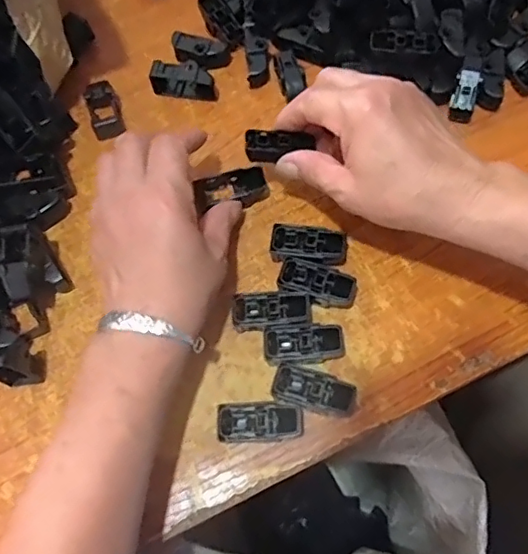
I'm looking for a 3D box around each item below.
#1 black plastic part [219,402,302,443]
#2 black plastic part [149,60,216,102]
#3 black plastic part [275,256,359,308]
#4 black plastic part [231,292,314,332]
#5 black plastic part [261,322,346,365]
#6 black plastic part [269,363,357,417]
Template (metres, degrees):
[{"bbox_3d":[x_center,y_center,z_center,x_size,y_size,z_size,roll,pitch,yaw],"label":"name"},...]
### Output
[{"bbox_3d":[-0.002,0.090,0.342,0.050,0.017,0.022,-1,70,1],"label":"black plastic part"},{"bbox_3d":[-0.060,-0.150,0.425,0.050,0.024,0.015,10,71,5],"label":"black plastic part"},{"bbox_3d":[0.035,0.005,0.370,0.051,0.019,0.023,15,71,7],"label":"black plastic part"},{"bbox_3d":[0.005,0.023,0.364,0.050,0.019,0.022,-2,70,0],"label":"black plastic part"},{"bbox_3d":[0.026,0.043,0.356,0.052,0.018,0.024,-4,70,0],"label":"black plastic part"},{"bbox_3d":[0.031,0.071,0.347,0.051,0.020,0.023,16,71,7],"label":"black plastic part"}]

